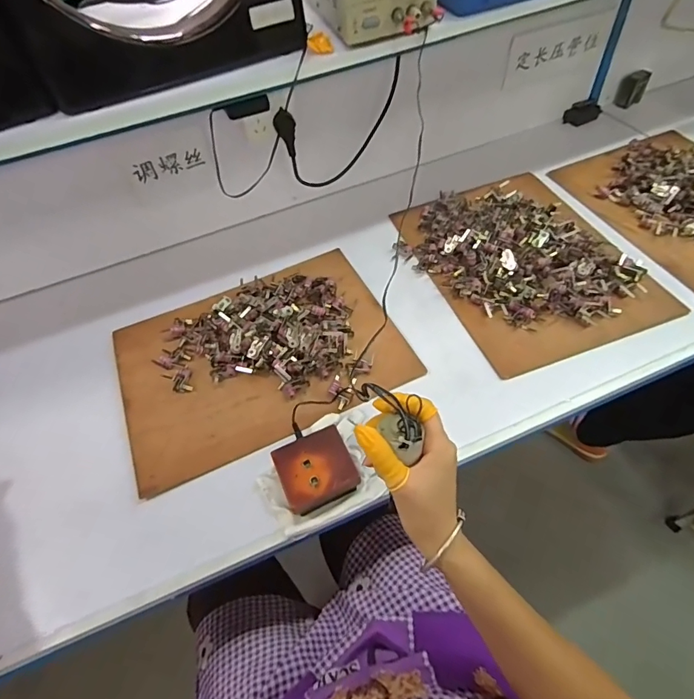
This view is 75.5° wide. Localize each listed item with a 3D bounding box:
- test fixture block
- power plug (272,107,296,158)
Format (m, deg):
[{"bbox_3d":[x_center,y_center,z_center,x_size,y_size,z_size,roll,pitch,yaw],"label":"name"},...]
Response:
[{"bbox_3d":[-0.036,0.143,0.526,0.084,0.035,0.081,-23,54,-11],"label":"test fixture block"},{"bbox_3d":[-0.097,-0.345,0.716,0.032,0.068,0.024,-10,52,-1],"label":"power plug"}]

